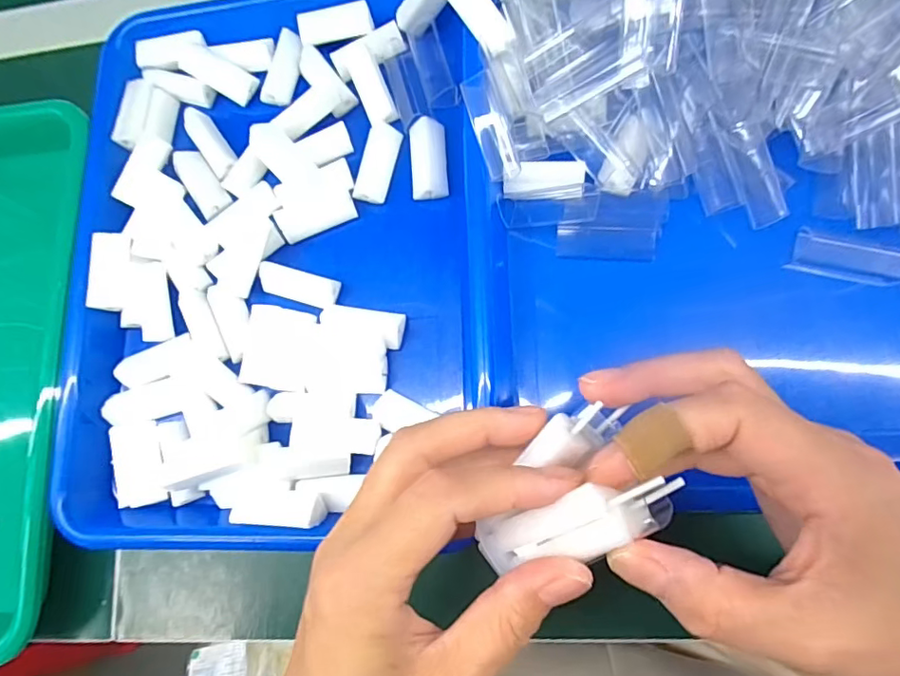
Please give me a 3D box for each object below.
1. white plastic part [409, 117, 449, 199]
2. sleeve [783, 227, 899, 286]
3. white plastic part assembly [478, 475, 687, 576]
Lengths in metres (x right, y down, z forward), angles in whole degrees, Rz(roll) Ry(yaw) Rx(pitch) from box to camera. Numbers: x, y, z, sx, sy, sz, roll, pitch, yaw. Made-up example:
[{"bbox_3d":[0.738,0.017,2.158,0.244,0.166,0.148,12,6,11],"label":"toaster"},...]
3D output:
[{"bbox_3d":[-0.013,-0.105,0.314,0.021,0.011,0.046,-5,78,7],"label":"white plastic part"},{"bbox_3d":[0.208,-0.041,0.274,0.056,0.006,0.022,16,82,11],"label":"sleeve"},{"bbox_3d":[0.041,0.064,0.181,0.071,0.014,0.022,-26,81,25],"label":"white plastic part assembly"}]

